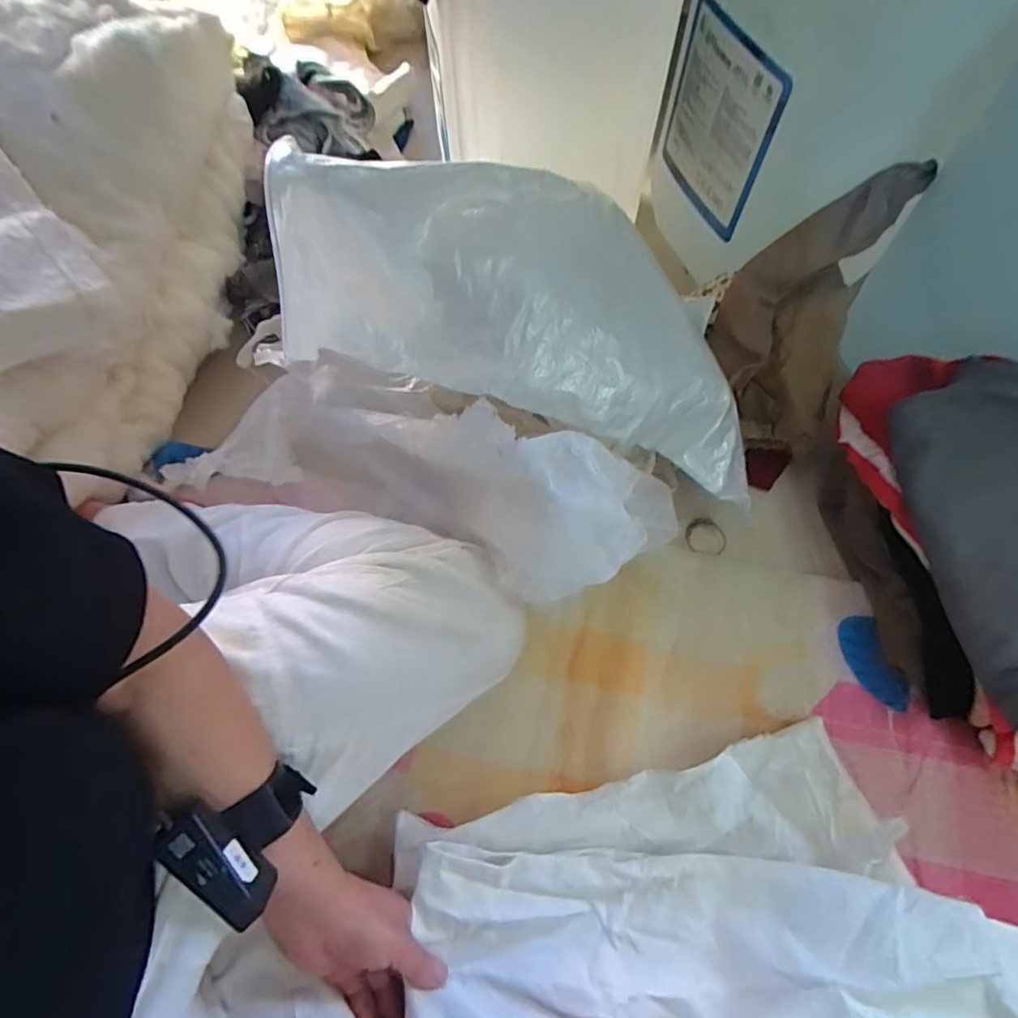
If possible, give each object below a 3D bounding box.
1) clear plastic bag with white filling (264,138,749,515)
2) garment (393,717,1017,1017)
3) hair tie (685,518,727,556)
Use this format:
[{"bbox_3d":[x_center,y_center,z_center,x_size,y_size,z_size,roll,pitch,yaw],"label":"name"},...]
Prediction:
[{"bbox_3d":[0.039,-0.188,0.540,0.464,0.120,0.220,17,64,-20],"label":"clear plastic bag with white filling"},{"bbox_3d":[0.132,0.313,0.421,0.400,0.090,0.238,-12,66,-5],"label":"garment"},{"bbox_3d":[0.217,0.030,0.636,0.045,0.010,0.045,0,65,0],"label":"hair tie"}]

